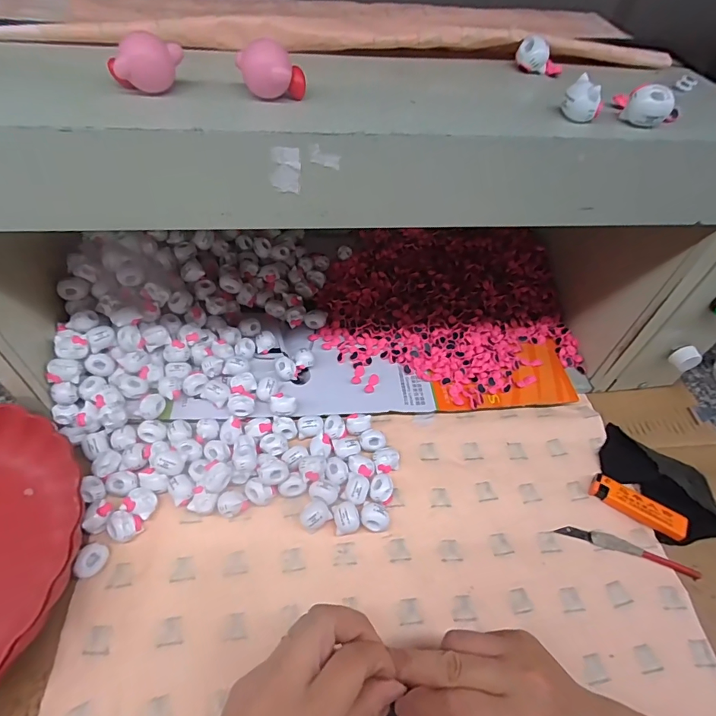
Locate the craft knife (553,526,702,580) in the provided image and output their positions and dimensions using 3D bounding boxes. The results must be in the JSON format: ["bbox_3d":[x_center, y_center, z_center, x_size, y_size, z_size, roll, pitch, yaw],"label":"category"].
[{"bbox_3d":[0.239,0.168,0.382,0.116,0.005,0.015,18,51,9],"label":"craft knife"}]

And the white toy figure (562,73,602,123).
[{"bbox_3d":[0.138,-0.159,0.264,0.020,0.020,0.017,22,55,14],"label":"white toy figure"}]

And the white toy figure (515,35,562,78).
[{"bbox_3d":[0.139,-0.229,0.326,0.035,0.021,0.017,14,53,8],"label":"white toy figure"}]

